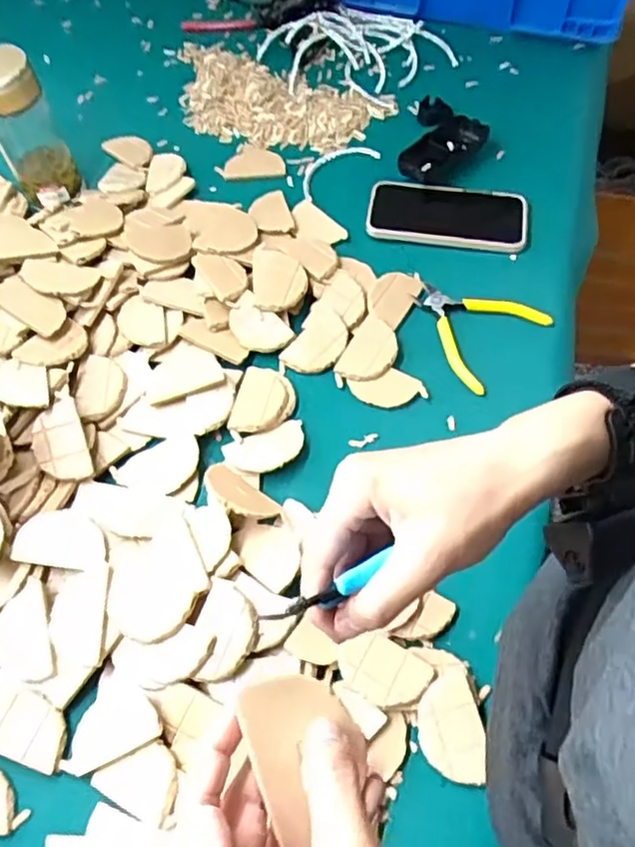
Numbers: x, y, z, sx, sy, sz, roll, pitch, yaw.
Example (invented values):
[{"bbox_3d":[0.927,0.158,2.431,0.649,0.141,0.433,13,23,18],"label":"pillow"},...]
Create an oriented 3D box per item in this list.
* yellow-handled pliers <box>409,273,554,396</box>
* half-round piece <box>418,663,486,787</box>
[{"bbox_3d":[0.138,-0.099,0.612,0.127,0.007,0.108,38,69,18],"label":"yellow-handled pliers"},{"bbox_3d":[0.091,0.207,0.441,0.043,0.015,0.071,-8,63,-4],"label":"half-round piece"}]

